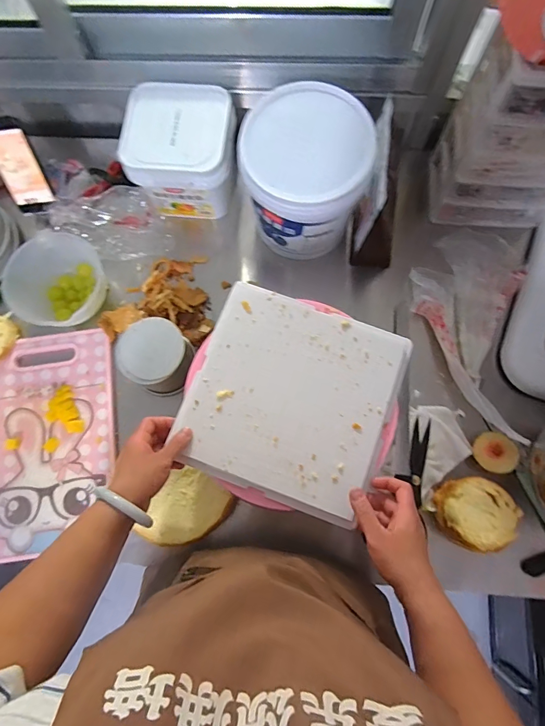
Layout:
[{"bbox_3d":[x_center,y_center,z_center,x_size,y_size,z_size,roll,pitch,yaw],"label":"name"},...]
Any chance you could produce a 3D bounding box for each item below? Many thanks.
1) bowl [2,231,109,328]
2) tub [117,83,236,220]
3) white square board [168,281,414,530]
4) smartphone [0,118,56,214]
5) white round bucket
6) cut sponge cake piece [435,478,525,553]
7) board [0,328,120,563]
[{"bbox_3d":[-0.348,-0.128,0.680,0.148,0.088,0.146,0,77,1],"label":"bowl"},{"bbox_3d":[-0.158,-0.363,0.705,0.172,0.129,0.165,1,77,2],"label":"tub"},{"bbox_3d":[0.025,0.045,0.546,0.264,0.017,0.262,20,78,6],"label":"white square board"},{"bbox_3d":[-0.436,-0.335,0.696,0.066,0.144,0.018,-19,43,-11],"label":"smartphone"},{"bbox_3d":[0.051,-0.294,0.659,0.185,0.170,0.180,0,77,1],"label":"white round bucket"},{"bbox_3d":[0.301,0.219,0.596,0.096,0.065,0.094,0,77,1],"label":"cut sponge cake piece"},{"bbox_3d":[-0.375,0.125,0.667,0.228,0.018,0.348,-7,78,0],"label":"board"}]

